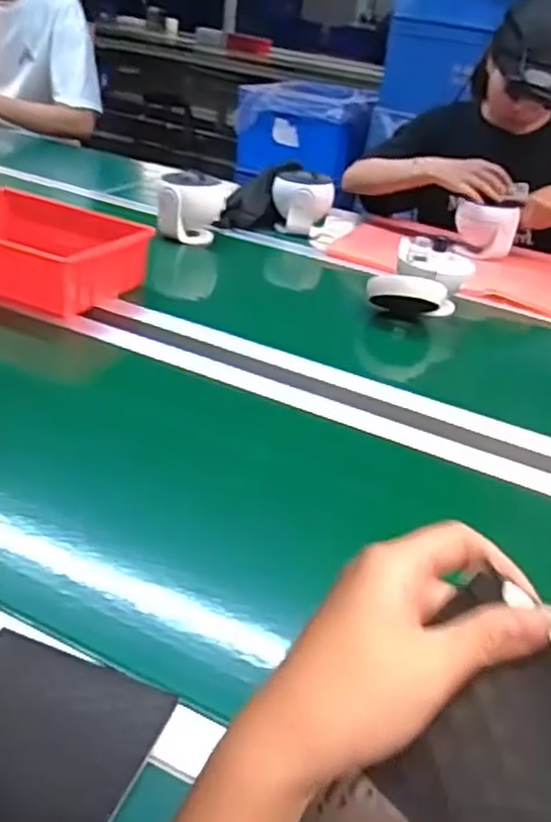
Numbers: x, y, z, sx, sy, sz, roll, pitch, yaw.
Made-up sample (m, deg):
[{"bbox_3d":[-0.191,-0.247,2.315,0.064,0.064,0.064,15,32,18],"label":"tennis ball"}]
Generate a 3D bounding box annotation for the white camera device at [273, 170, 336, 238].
[{"bbox_3d":[0.053,-0.405,1.421,0.122,0.120,0.113,7,30,-2],"label":"white camera device"}]

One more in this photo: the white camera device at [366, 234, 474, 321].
[{"bbox_3d":[0.233,-0.208,1.118,0.123,0.086,0.141,23,33,24],"label":"white camera device"}]

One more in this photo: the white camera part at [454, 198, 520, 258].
[{"bbox_3d":[0.396,-0.348,1.377,0.118,0.087,0.052,16,31,13],"label":"white camera part"}]

